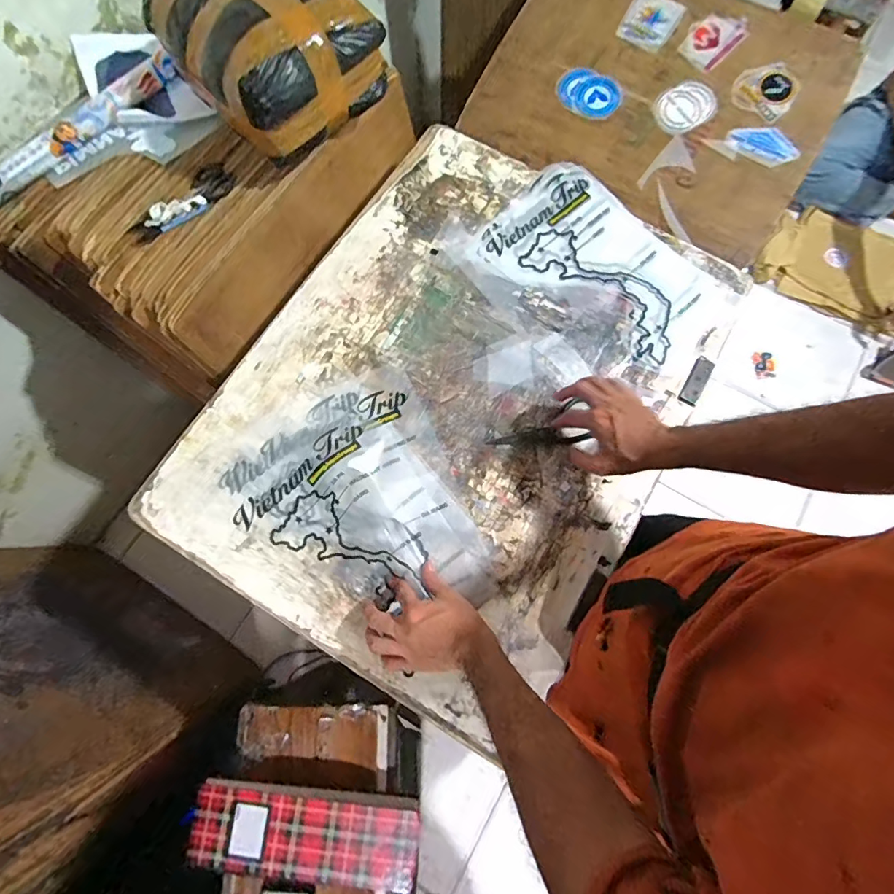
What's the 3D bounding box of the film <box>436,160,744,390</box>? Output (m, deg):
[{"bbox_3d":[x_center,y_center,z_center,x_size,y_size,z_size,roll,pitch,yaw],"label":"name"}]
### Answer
[{"bbox_3d":[0.216,-0.274,0.755,0.413,0.009,0.280,44,80,10],"label":"film"}]

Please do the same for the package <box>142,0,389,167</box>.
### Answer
[{"bbox_3d":[-0.266,-0.599,0.701,0.234,0.141,0.283,-43,78,-11],"label":"package"}]

